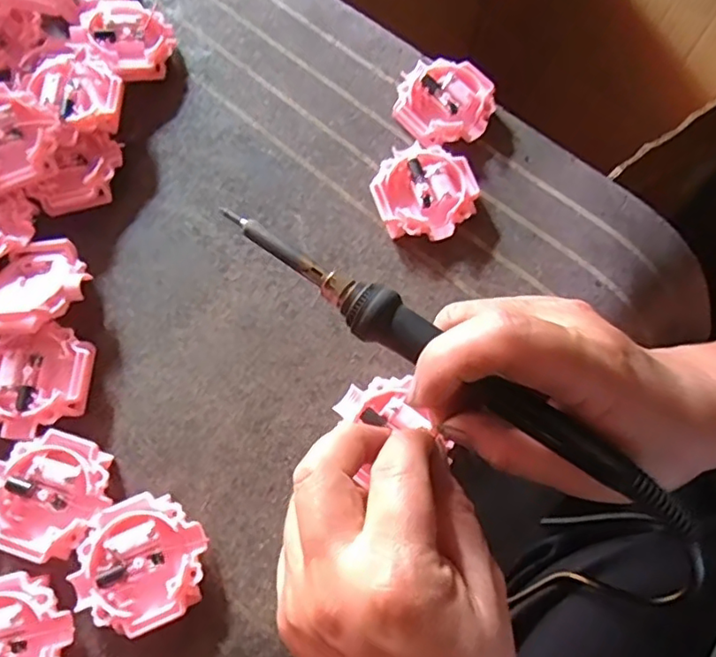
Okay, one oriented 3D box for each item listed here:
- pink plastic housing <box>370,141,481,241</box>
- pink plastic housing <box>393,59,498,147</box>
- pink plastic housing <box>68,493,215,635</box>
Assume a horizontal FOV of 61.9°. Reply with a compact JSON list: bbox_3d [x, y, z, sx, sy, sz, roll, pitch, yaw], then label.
[{"bbox_3d":[0.035,-0.071,0.314,0.051,0.015,0.053,0,71,1],"label":"pink plastic housing"},{"bbox_3d":[0.048,-0.126,0.334,0.054,0.015,0.050,0,71,1],"label":"pink plastic housing"},{"bbox_3d":[-0.092,0.100,0.255,0.054,0.014,0.052,0,71,1],"label":"pink plastic housing"}]

